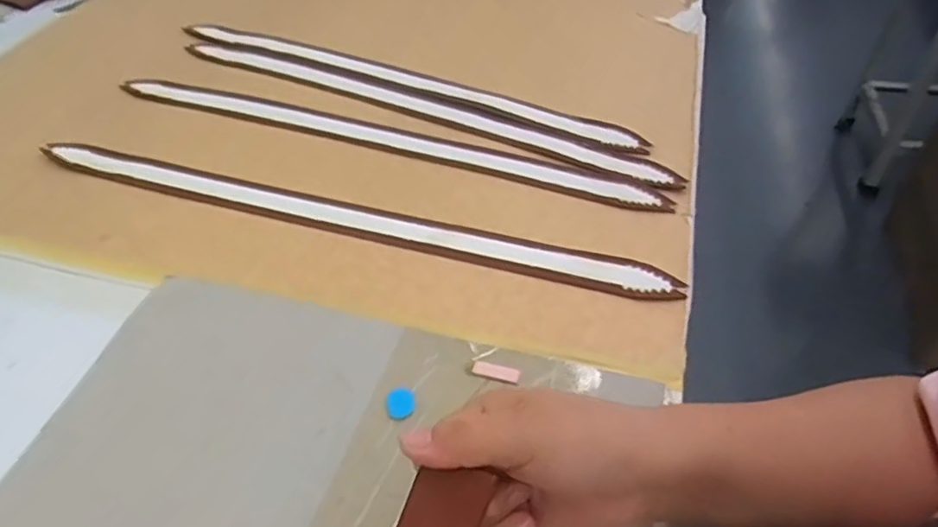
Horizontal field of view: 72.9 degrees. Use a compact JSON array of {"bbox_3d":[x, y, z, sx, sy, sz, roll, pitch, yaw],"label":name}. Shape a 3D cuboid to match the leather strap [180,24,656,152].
[{"bbox_3d":[-0.085,-0.200,0.670,0.560,0.006,0.036,21,51,21],"label":"leather strap"}]

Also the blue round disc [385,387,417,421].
[{"bbox_3d":[-0.043,0.086,0.395,0.019,0.004,0.022,-15,47,-12],"label":"blue round disc"}]

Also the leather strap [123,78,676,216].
[{"bbox_3d":[-0.092,-0.123,0.600,0.552,0.007,0.043,16,49,17],"label":"leather strap"}]

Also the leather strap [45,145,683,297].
[{"bbox_3d":[-0.117,-0.038,0.516,0.554,0.006,0.035,13,48,15],"label":"leather strap"}]

